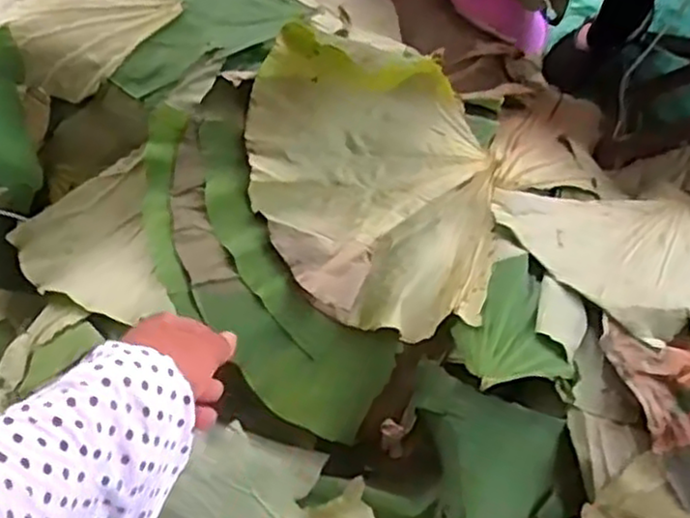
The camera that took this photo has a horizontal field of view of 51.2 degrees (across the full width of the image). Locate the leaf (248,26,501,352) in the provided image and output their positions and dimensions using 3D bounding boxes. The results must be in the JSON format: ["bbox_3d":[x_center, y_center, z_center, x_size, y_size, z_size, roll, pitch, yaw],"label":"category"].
[{"bbox_3d":[0.035,-0.075,0.761,0.267,0.145,0.290,0,56,-4],"label":"leaf"}]

